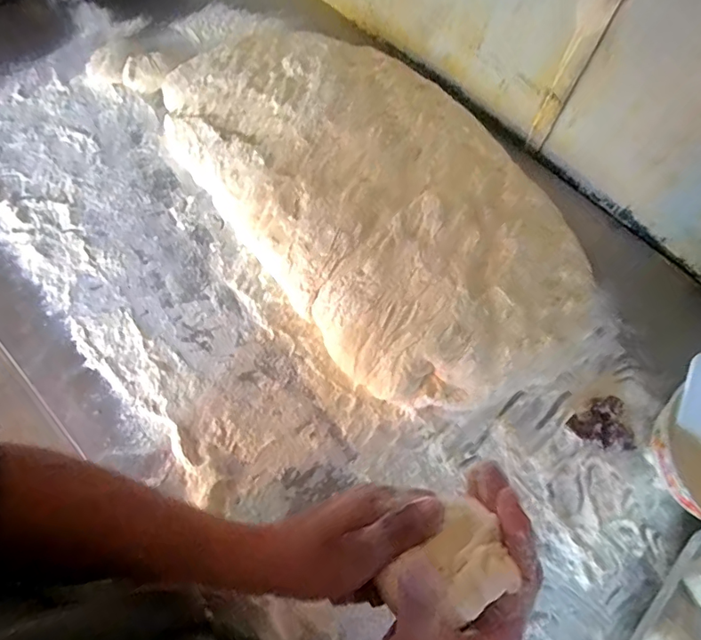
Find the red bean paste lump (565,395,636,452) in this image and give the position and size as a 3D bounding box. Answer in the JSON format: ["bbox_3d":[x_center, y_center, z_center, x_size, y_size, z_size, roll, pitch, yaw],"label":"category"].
[{"bbox_3d":[0.336,0.140,0.653,0.078,0.019,0.072,1,66,-2],"label":"red bean paste lump"}]

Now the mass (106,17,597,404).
[{"bbox_3d":[0.009,-0.235,0.775,0.423,0.068,0.829,-34,72,-17],"label":"mass"}]

